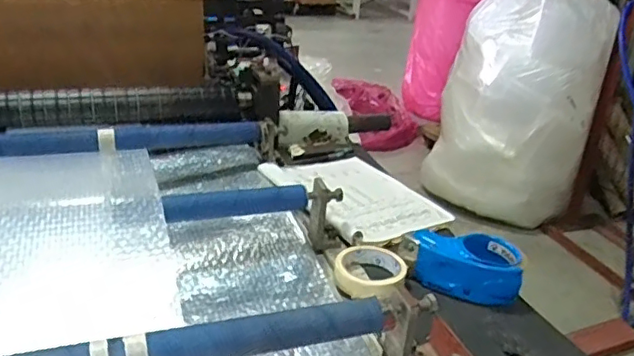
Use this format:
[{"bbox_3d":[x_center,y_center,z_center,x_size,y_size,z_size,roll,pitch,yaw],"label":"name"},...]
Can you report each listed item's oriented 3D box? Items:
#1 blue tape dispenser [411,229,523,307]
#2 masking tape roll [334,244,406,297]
[{"bbox_3d":[0.202,0.112,0.784,0.153,0.057,0.105,19,28,28],"label":"blue tape dispenser"},{"bbox_3d":[0.069,0.126,0.772,0.088,0.034,0.097,16,27,23],"label":"masking tape roll"}]

